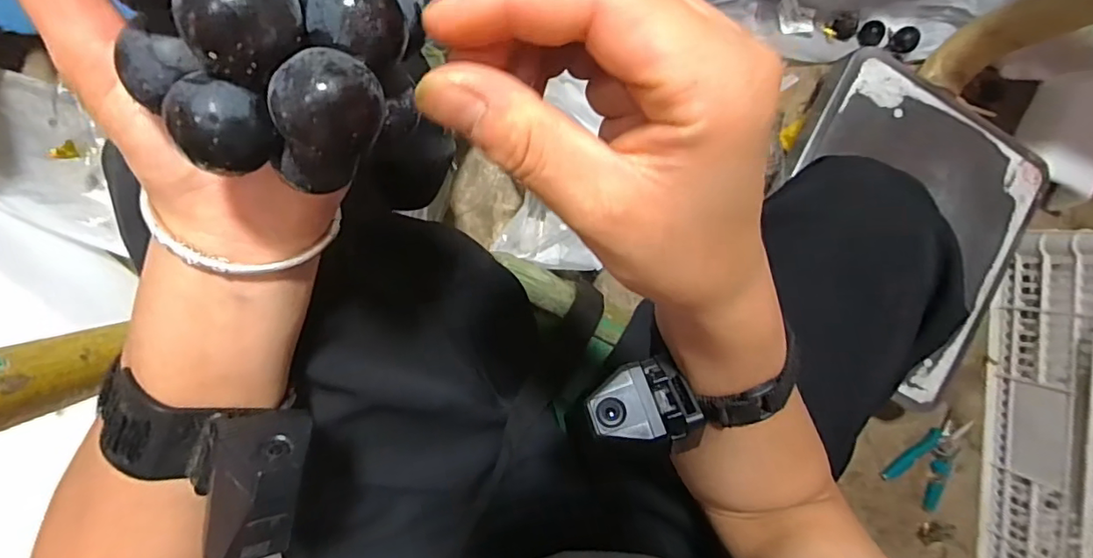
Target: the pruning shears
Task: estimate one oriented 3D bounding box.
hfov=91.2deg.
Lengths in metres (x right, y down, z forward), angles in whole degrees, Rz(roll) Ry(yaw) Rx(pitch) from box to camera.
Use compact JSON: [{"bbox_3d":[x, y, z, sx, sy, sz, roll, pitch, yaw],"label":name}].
[{"bbox_3d":[0.549,0.252,0.754,0.097,0.010,0.138,42,89,-7],"label":"pruning shears"}]

